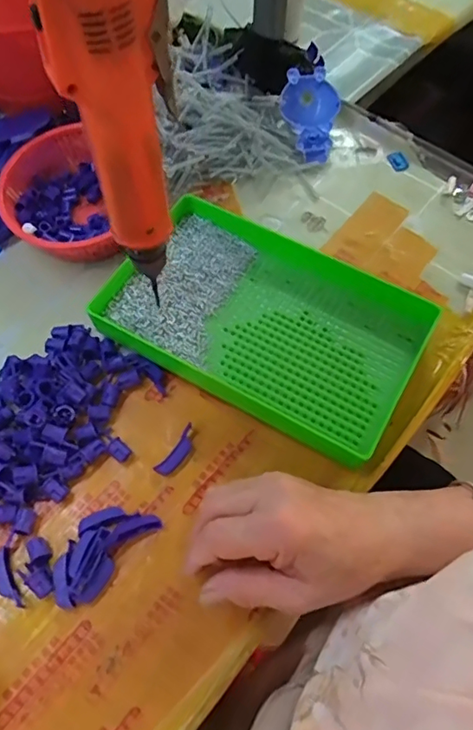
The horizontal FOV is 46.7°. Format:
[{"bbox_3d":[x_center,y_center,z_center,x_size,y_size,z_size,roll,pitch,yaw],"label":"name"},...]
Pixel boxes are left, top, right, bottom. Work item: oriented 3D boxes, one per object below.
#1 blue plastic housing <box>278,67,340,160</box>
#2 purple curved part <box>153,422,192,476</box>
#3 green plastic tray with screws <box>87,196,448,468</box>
[{"bbox_3d":[0.075,-0.257,0.564,0.058,0.021,0.101,2,80,6],"label":"blue plastic housing"},{"bbox_3d":[-0.043,0.064,0.407,0.014,0.004,0.043,32,65,16],"label":"purple curved part"},{"bbox_3d":[0.022,-0.037,0.443,0.244,0.030,0.151,28,64,14],"label":"green plastic tray with screws"}]

